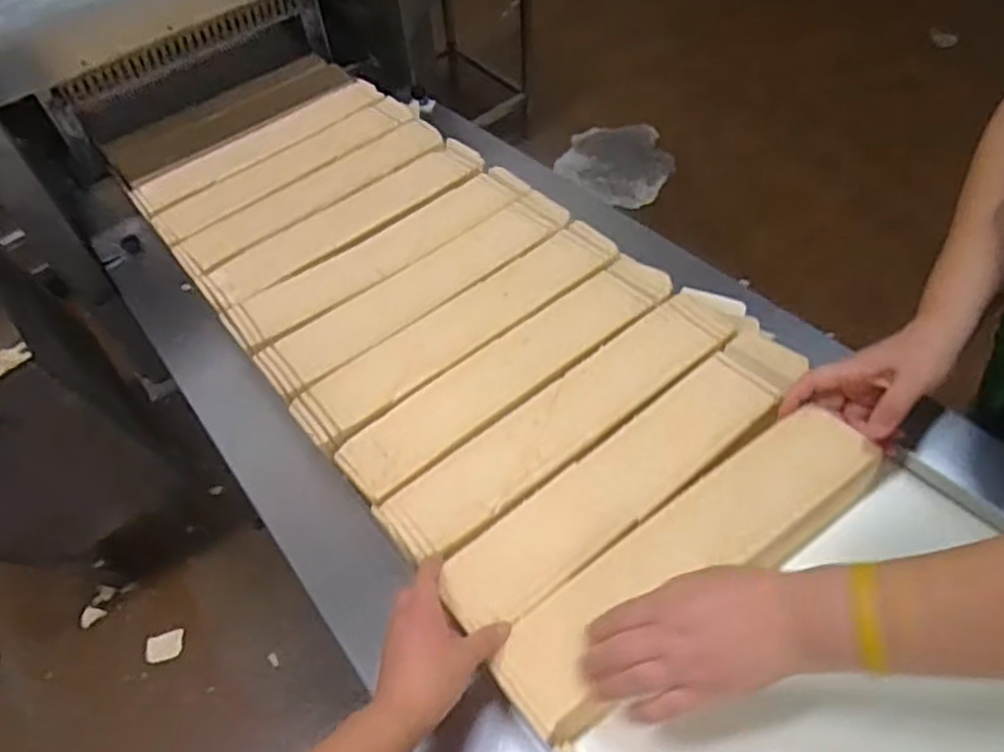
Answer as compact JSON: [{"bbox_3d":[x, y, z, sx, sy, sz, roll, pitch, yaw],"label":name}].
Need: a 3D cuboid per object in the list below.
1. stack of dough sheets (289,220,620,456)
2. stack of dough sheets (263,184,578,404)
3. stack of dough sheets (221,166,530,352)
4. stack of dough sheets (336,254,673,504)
[{"bbox_3d":[-0.040,-0.055,0.780,0.383,0.023,0.085,-34,61,-19],"label":"stack of dough sheets"},{"bbox_3d":[-0.087,-0.101,0.825,0.379,0.017,0.080,-32,61,-18],"label":"stack of dough sheets"},{"bbox_3d":[-0.139,-0.147,0.875,0.378,0.024,0.087,-32,61,-18],"label":"stack of dough sheets"},{"bbox_3d":[0.015,-0.011,0.730,0.378,0.022,0.079,-34,61,-19],"label":"stack of dough sheets"}]

